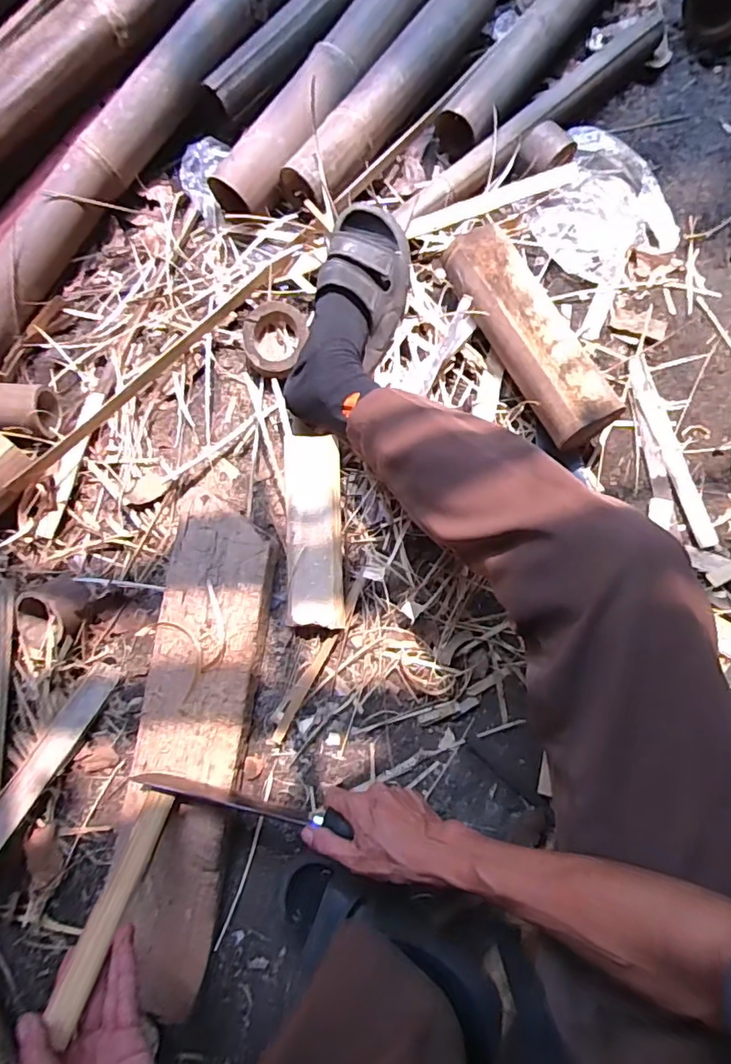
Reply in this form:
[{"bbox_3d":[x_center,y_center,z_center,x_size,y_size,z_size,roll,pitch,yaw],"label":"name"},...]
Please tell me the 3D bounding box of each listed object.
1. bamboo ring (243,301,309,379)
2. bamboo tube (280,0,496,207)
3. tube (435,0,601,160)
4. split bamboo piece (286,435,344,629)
[{"bbox_3d":[-0.121,-0.253,0.709,0.080,0.029,0.098,8,82,5],"label":"bamboo ring"},{"bbox_3d":[0.038,-0.599,0.722,0.072,0.060,0.419,37,83,11],"label":"bamboo tube"},{"bbox_3d":[0.268,-0.722,0.747,0.079,0.067,0.478,37,85,8],"label":"tube"},{"bbox_3d":[-0.063,-0.002,0.658,0.069,0.044,0.230,-2,81,3],"label":"split bamboo piece"}]

